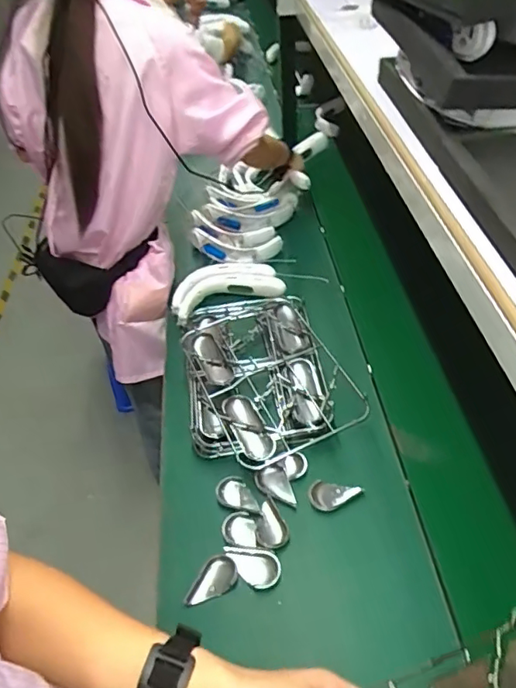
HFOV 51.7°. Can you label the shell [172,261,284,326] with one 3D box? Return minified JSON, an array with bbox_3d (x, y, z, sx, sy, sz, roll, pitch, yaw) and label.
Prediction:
[{"bbox_3d":[-0.071,-0.119,1.125,0.232,0.059,0.111,-18,46,-11],"label":"shell"}]

